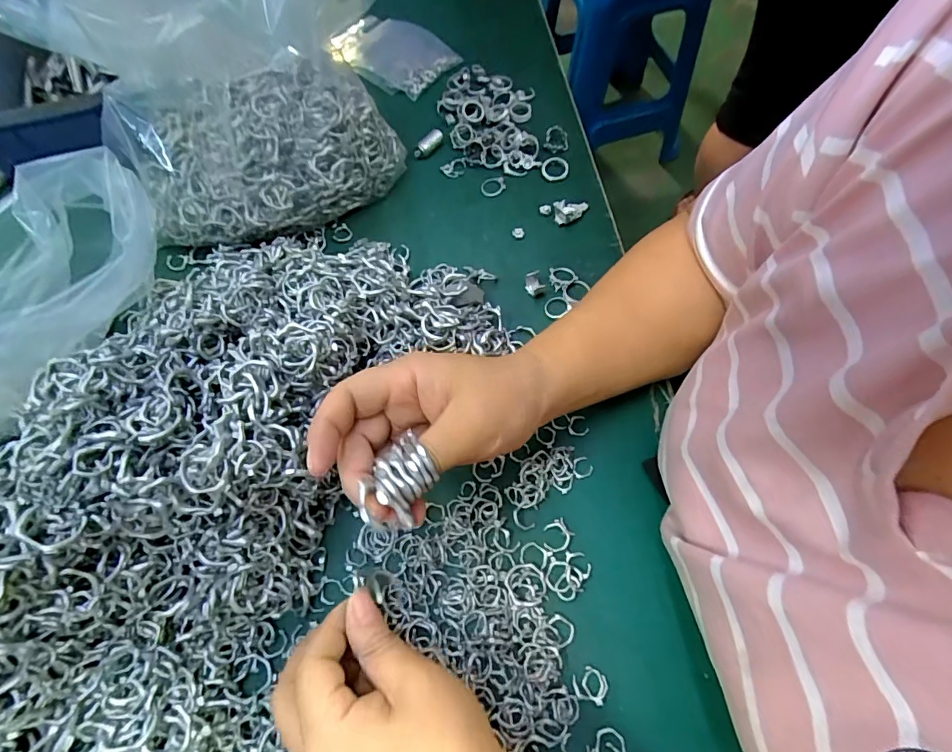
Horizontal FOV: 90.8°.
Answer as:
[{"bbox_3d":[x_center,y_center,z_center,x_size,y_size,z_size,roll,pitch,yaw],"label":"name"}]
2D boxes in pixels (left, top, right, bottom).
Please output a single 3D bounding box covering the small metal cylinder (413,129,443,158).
[{"bbox_3d":[-0.046,-0.222,0.448,0.034,0.010,0.011,-42,71,3],"label":"small metal cylinder"}]

